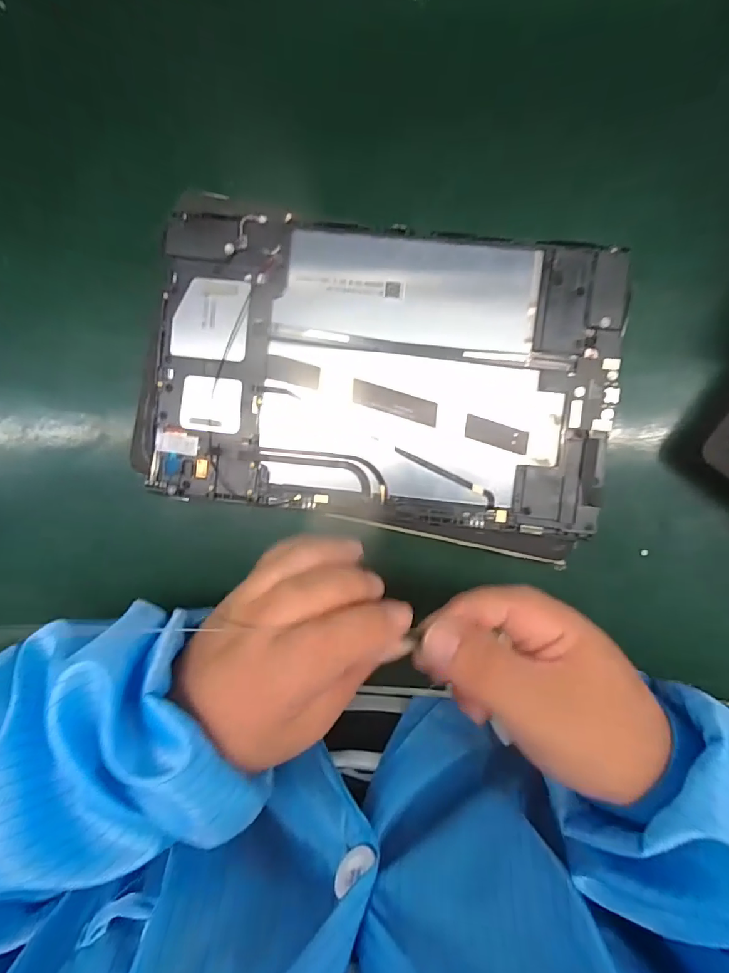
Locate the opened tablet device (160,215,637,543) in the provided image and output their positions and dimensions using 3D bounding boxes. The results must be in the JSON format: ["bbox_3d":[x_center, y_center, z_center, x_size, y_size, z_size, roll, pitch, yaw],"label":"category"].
[{"bbox_3d":[0.009,-0.059,0.250,0.235,0.005,0.147,7,94,4],"label":"opened tablet device"}]

